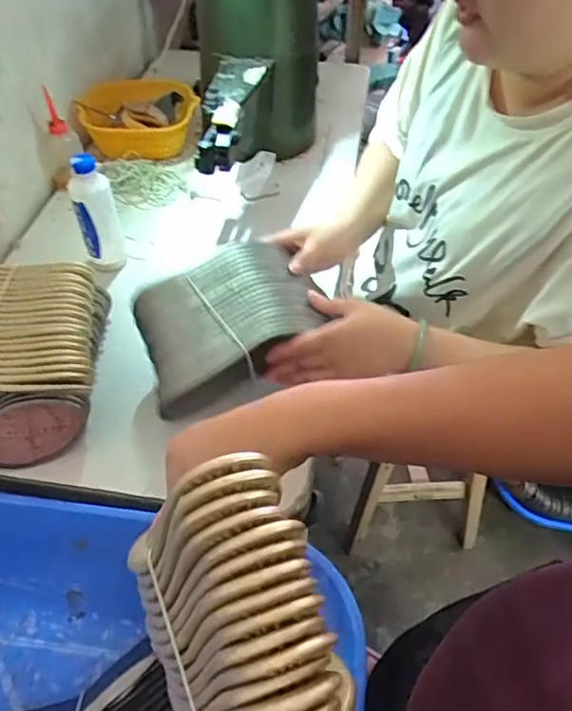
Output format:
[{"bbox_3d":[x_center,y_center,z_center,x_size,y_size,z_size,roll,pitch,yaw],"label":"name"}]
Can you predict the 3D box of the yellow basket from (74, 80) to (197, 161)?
[{"bbox_3d":[-0.277,-0.452,1.080,0.217,0.087,0.196,-5,50,-2],"label":"yellow basket"}]

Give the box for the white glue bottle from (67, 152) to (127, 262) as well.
[{"bbox_3d":[-0.274,-0.203,0.813,0.059,0.165,0.043,-18,51,-13],"label":"white glue bottle"}]

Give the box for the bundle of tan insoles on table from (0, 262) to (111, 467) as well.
[{"bbox_3d":[-0.333,0.005,0.661,0.246,0.114,0.218,-3,50,-1],"label":"bundle of tan insoles on table"}]

